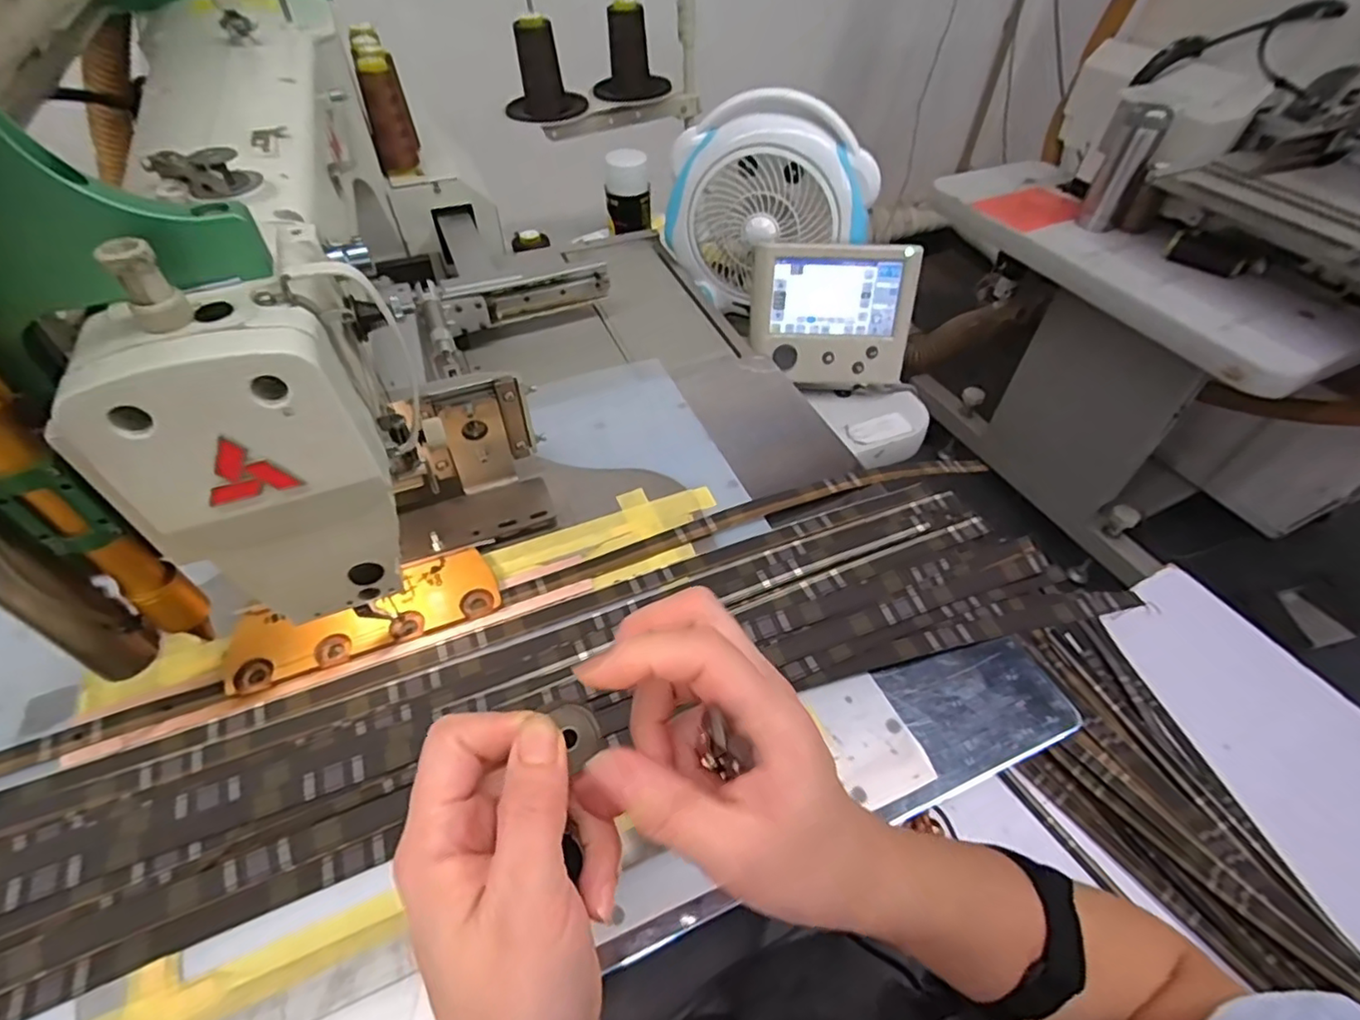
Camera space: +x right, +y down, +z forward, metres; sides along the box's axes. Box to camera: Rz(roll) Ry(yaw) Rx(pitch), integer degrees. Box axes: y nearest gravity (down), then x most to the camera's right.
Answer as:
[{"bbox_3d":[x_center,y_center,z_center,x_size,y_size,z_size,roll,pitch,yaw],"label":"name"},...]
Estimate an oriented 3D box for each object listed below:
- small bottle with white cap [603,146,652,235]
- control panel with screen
[{"bbox_3d":[-0.074,-0.449,0.879,0.064,0.097,0.050,-1,47,-1],"label":"small bottle with white cap"},{"bbox_3d":[0.190,-0.240,0.775,0.197,0.170,0.036,-1,24,1],"label":"control panel with screen"}]

